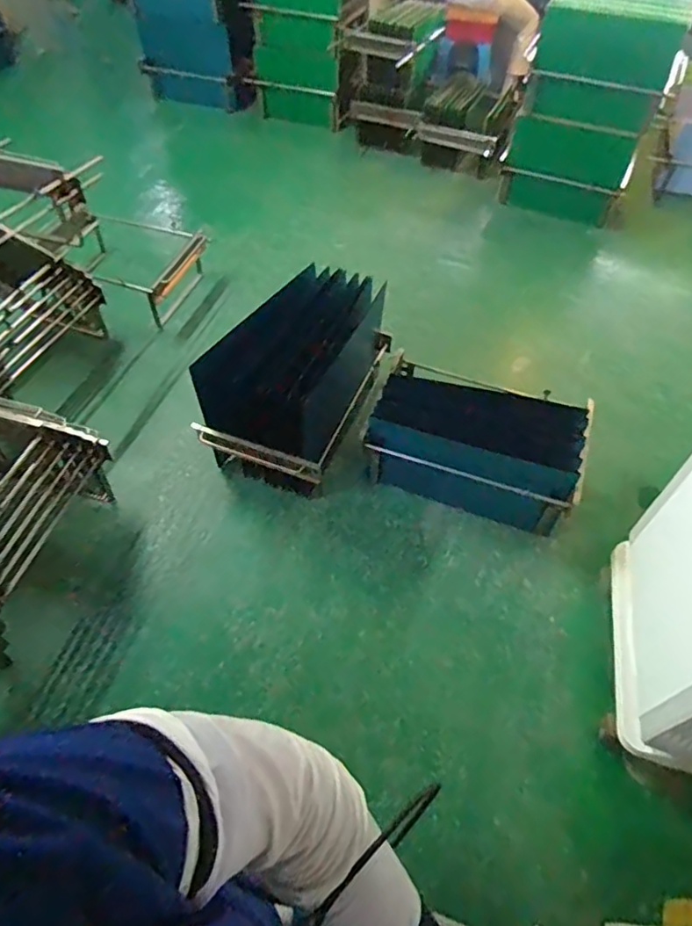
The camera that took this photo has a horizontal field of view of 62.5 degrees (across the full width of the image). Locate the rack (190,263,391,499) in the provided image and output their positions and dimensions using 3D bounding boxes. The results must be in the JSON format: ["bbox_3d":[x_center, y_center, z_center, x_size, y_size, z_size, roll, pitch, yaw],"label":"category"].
[{"bbox_3d":[-0.154,-0.278,1.885,0.484,0.451,0.654,23,56,14],"label":"rack"}]

